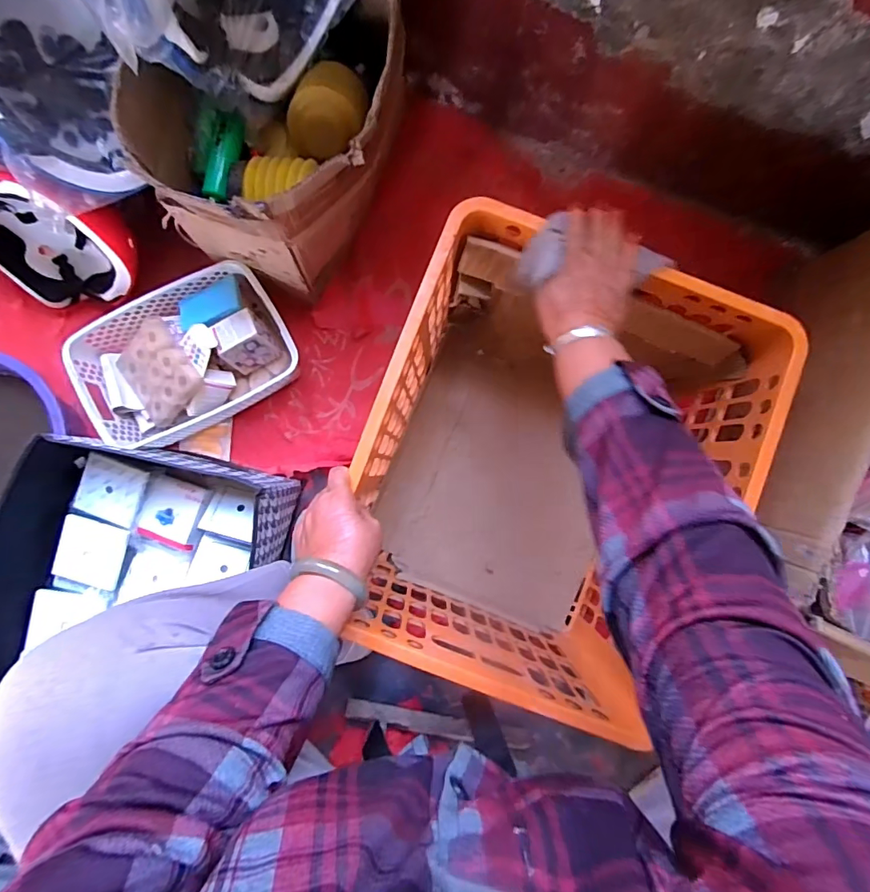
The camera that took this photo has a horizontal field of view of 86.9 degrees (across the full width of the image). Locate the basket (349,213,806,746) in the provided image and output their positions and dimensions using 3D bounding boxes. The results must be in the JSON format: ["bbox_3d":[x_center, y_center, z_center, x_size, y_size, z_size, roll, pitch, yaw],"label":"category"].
[{"bbox_3d":[0.124,0.027,0.609,0.391,0.295,0.463,21,87,0],"label":"basket"}]

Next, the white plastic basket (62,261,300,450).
[{"bbox_3d":[-0.369,-0.130,0.695,0.301,0.090,0.210,-28,88,-2],"label":"white plastic basket"}]

